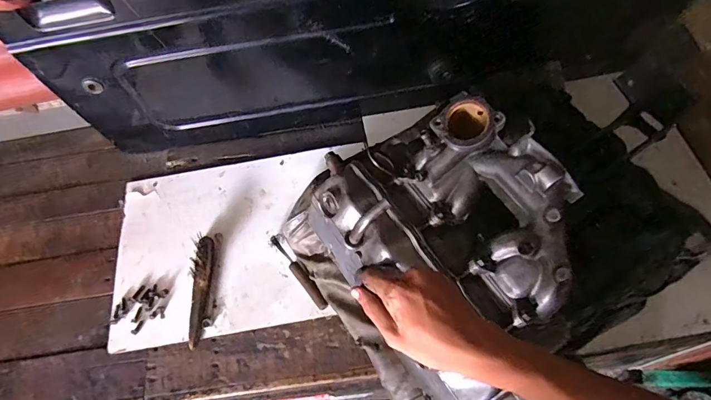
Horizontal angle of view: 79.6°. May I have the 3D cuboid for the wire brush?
[{"bbox_3d":[-0.290,0.164,0.789,0.030,0.039,0.200,-2,60,4],"label":"wire brush"}]

